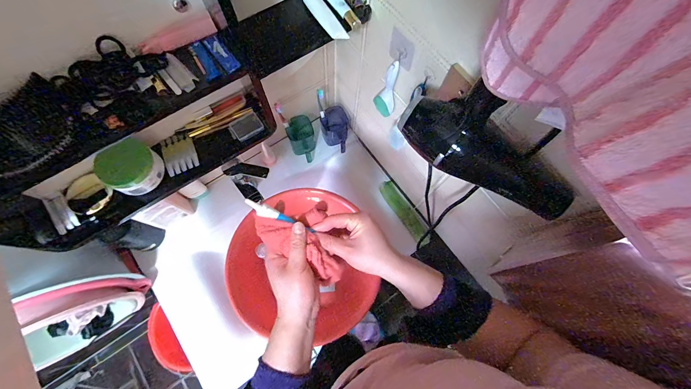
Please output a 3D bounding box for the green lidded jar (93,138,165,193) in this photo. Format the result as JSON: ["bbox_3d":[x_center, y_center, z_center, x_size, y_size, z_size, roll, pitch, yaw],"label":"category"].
[{"bbox_3d":[-0.383,-0.050,0.528,0.090,0.047,0.090,1,72,-2],"label":"green lidded jar"}]

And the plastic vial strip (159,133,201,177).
[{"bbox_3d":[-0.327,-0.080,0.579,0.056,0.013,0.078,-23,74,-9],"label":"plastic vial strip"}]

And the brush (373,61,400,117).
[{"bbox_3d":[0.086,-0.211,0.604,0.024,0.142,0.049,-18,74,-8],"label":"brush"}]

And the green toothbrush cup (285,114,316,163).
[{"bbox_3d":[-0.121,-0.158,0.846,0.077,0.070,0.114,-23,75,-9],"label":"green toothbrush cup"}]

